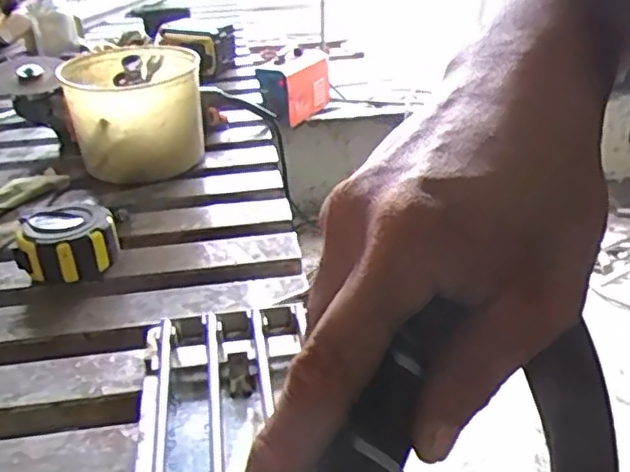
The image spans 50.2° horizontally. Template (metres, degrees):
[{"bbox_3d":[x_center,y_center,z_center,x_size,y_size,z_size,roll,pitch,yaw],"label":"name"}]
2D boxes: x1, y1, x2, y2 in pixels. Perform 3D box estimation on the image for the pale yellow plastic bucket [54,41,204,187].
[{"bbox_3d":[-0.208,-0.139,0.783,0.143,0.119,0.175,-6,29,-7],"label":"pale yellow plastic bucket"}]

